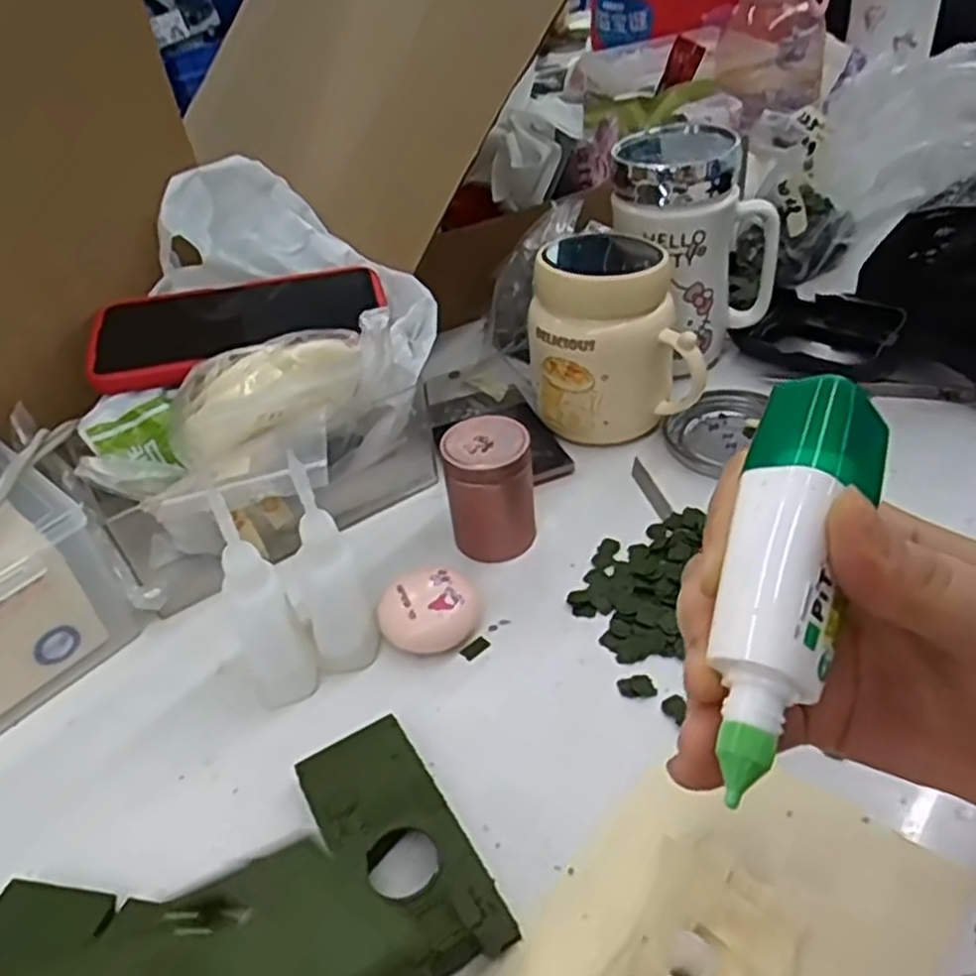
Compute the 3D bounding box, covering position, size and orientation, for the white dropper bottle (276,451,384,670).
[{"bbox_3d":[-0.072,0.039,0.346,0.030,0.105,0.027,-7,39,0],"label":"white dropper bottle"}]

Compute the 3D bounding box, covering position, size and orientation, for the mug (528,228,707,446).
[{"bbox_3d":[0.071,-0.094,0.477,0.092,0.108,0.092,-7,39,1],"label":"mug"}]

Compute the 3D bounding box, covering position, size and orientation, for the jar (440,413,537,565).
[{"bbox_3d":[0.002,-0.001,0.416,0.043,0.063,0.039,-6,39,2],"label":"jar"}]

